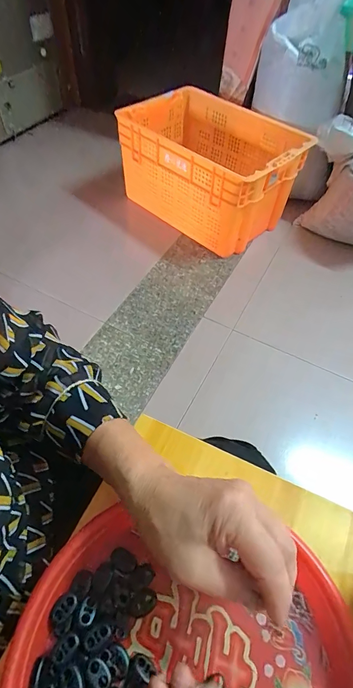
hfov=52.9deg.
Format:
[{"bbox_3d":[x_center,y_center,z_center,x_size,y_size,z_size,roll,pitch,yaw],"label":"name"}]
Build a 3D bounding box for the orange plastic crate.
[{"bbox_3d":[0.110,-0.619,1.288,0.567,0.342,0.403,37,61,21],"label":"orange plastic crate"}]

